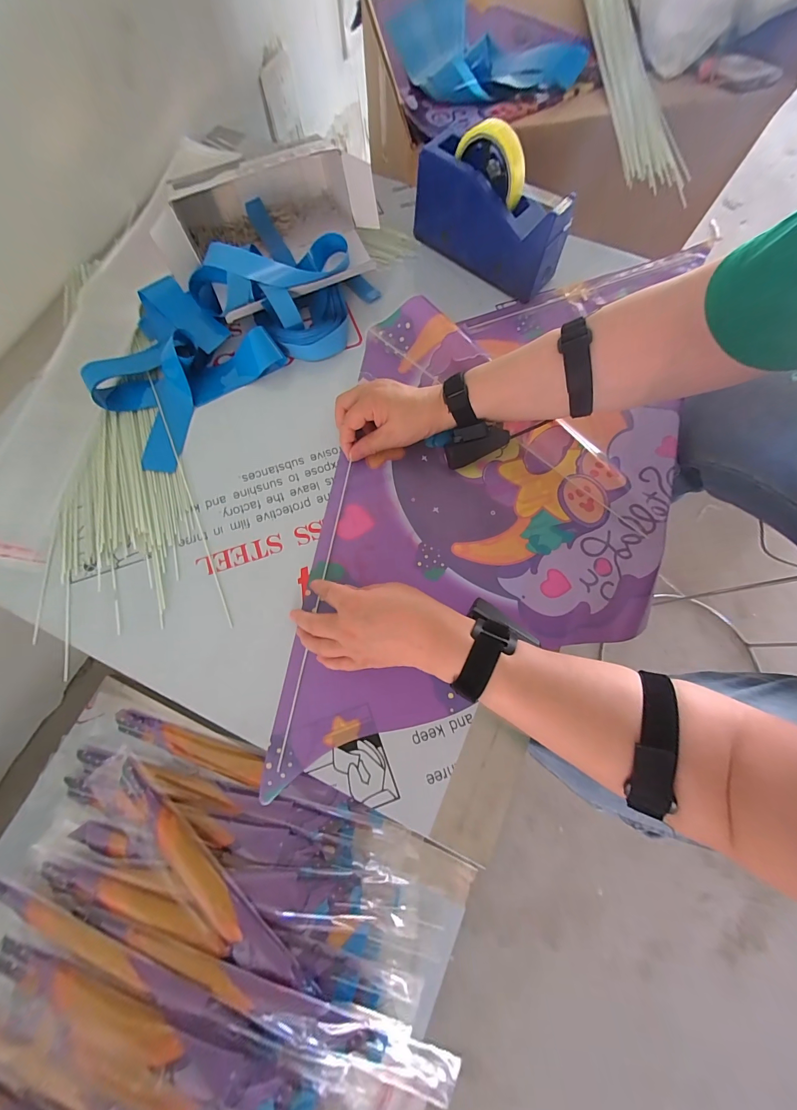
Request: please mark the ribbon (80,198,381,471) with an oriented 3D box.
[{"bbox_3d":[-0.219,-0.290,0.442,0.230,0.075,0.371,39,79,9],"label":"ribbon"}]

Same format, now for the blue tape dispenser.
[{"bbox_3d":[0.118,-0.433,0.450,0.201,0.119,0.061,39,79,9],"label":"blue tape dispenser"}]

